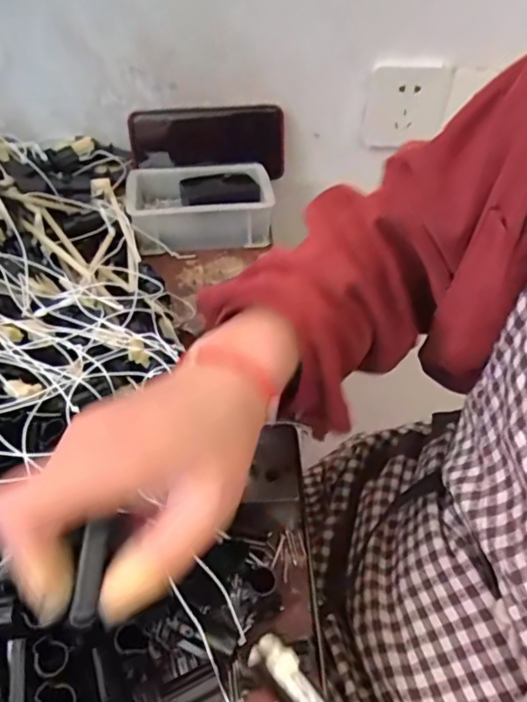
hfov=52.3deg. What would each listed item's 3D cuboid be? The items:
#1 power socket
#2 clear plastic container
[{"bbox_3d":[0.156,-0.269,0.588,0.089,0.082,0.012,-6,43,-9],"label":"power socket"},{"bbox_3d":[-0.067,-0.151,0.568,0.147,0.053,0.104,-6,43,-9],"label":"clear plastic container"}]

